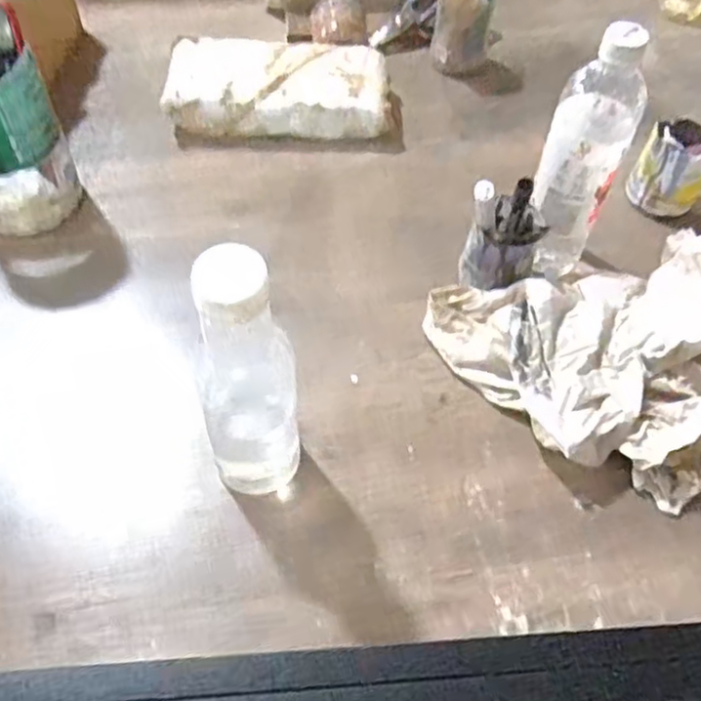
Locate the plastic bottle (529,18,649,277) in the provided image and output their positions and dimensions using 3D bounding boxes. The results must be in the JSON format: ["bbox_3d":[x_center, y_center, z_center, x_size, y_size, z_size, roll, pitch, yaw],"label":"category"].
[{"bbox_3d":[0.184,-0.144,0.567,0.064,0.224,0.066,20,55,11],"label":"plastic bottle"}]

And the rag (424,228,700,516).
[{"bbox_3d":[0.232,-0.015,0.568,0.263,0.078,0.243,-26,59,-21],"label":"rag"}]

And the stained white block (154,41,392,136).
[{"bbox_3d":[-0.078,-0.278,0.756,0.237,0.066,0.110,-1,53,-4],"label":"stained white block"}]

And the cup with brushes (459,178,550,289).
[{"bbox_3d":[0.131,-0.096,0.591,0.063,0.131,0.060,2,53,-2],"label":"cup with brushes"}]

